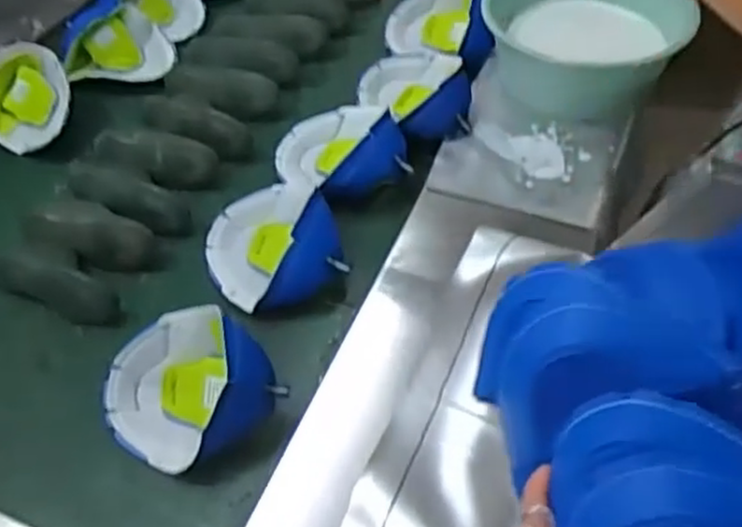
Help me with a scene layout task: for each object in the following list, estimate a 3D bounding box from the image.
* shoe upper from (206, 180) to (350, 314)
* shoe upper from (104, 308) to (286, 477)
[{"bbox_3d":[-0.131,-0.033,0.938,0.163,0.080,0.181,-20,54,-14],"label":"shoe upper"},{"bbox_3d":[-0.210,0.122,0.793,0.173,0.092,0.189,-30,57,-21],"label":"shoe upper"}]

